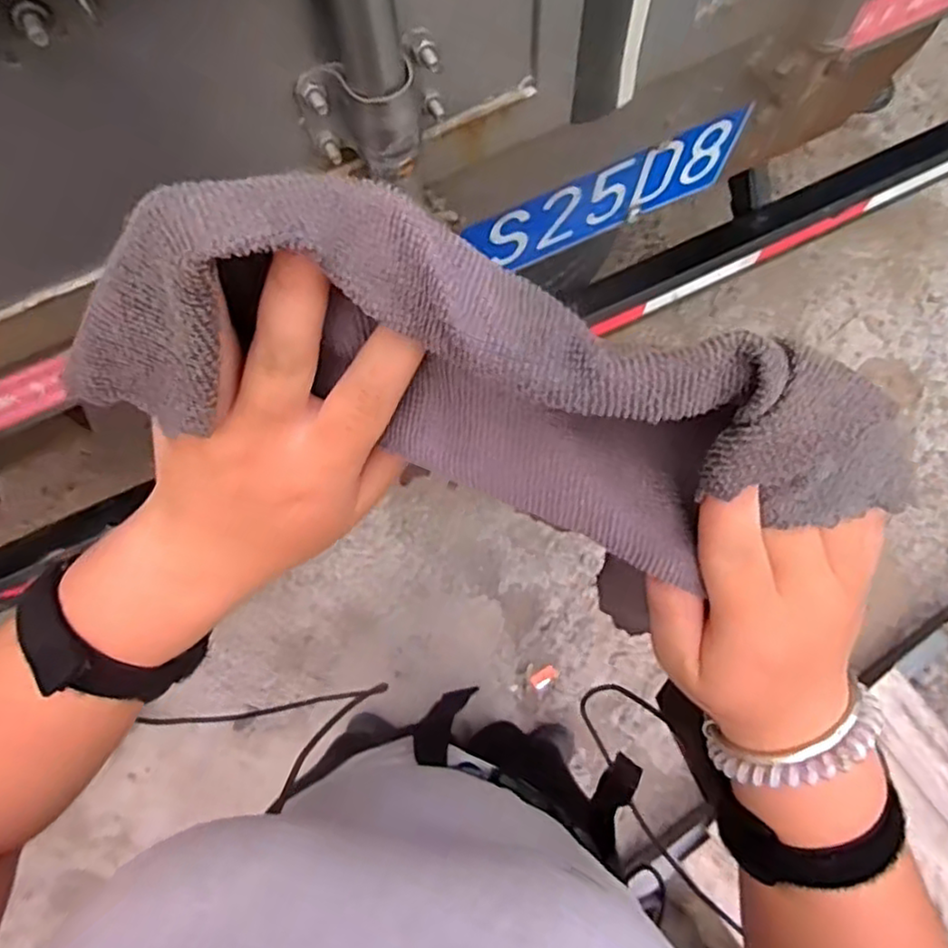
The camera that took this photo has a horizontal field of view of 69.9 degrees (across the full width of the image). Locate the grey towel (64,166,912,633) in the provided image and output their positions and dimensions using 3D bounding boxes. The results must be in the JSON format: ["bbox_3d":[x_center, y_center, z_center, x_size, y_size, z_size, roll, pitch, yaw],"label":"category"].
[{"bbox_3d":[0.003,-0.014,0.188,0.238,0.087,0.059,17,73,-9],"label":"grey towel"}]

